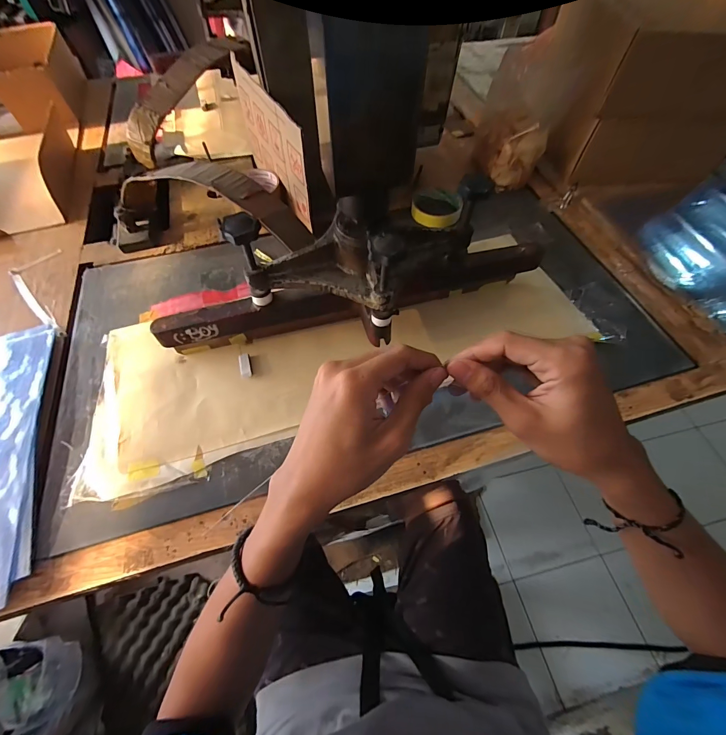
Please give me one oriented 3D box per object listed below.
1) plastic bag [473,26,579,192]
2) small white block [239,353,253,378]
[{"bbox_3d":[0.248,-0.396,0.570,0.117,0.173,0.085,16,59,11],"label":"plastic bag"},{"bbox_3d":[-0.140,-0.003,0.415,0.012,0.006,0.034,-14,57,-9],"label":"small white block"}]

